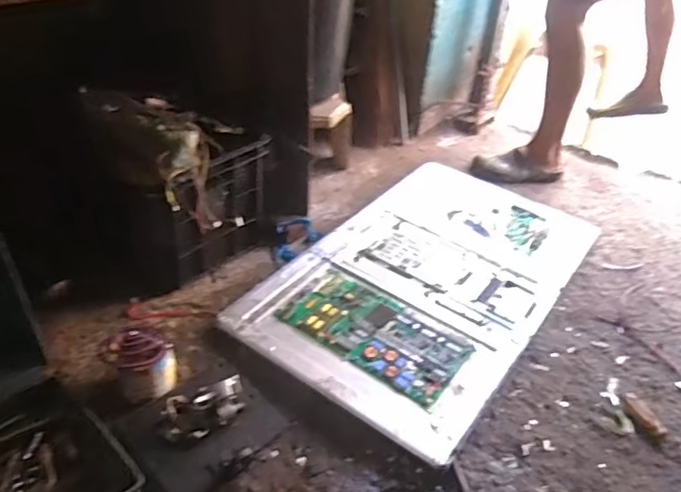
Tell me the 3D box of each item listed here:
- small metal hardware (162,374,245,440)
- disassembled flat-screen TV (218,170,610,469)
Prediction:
[{"bbox_3d":[-0.243,0.297,0.999,0.144,0.072,0.086,-13,42,-21],"label":"small metal hardware"},{"bbox_3d":[0.238,0.047,1.394,0.572,0.033,0.973,28,44,25],"label":"disassembled flat-screen TV"}]

